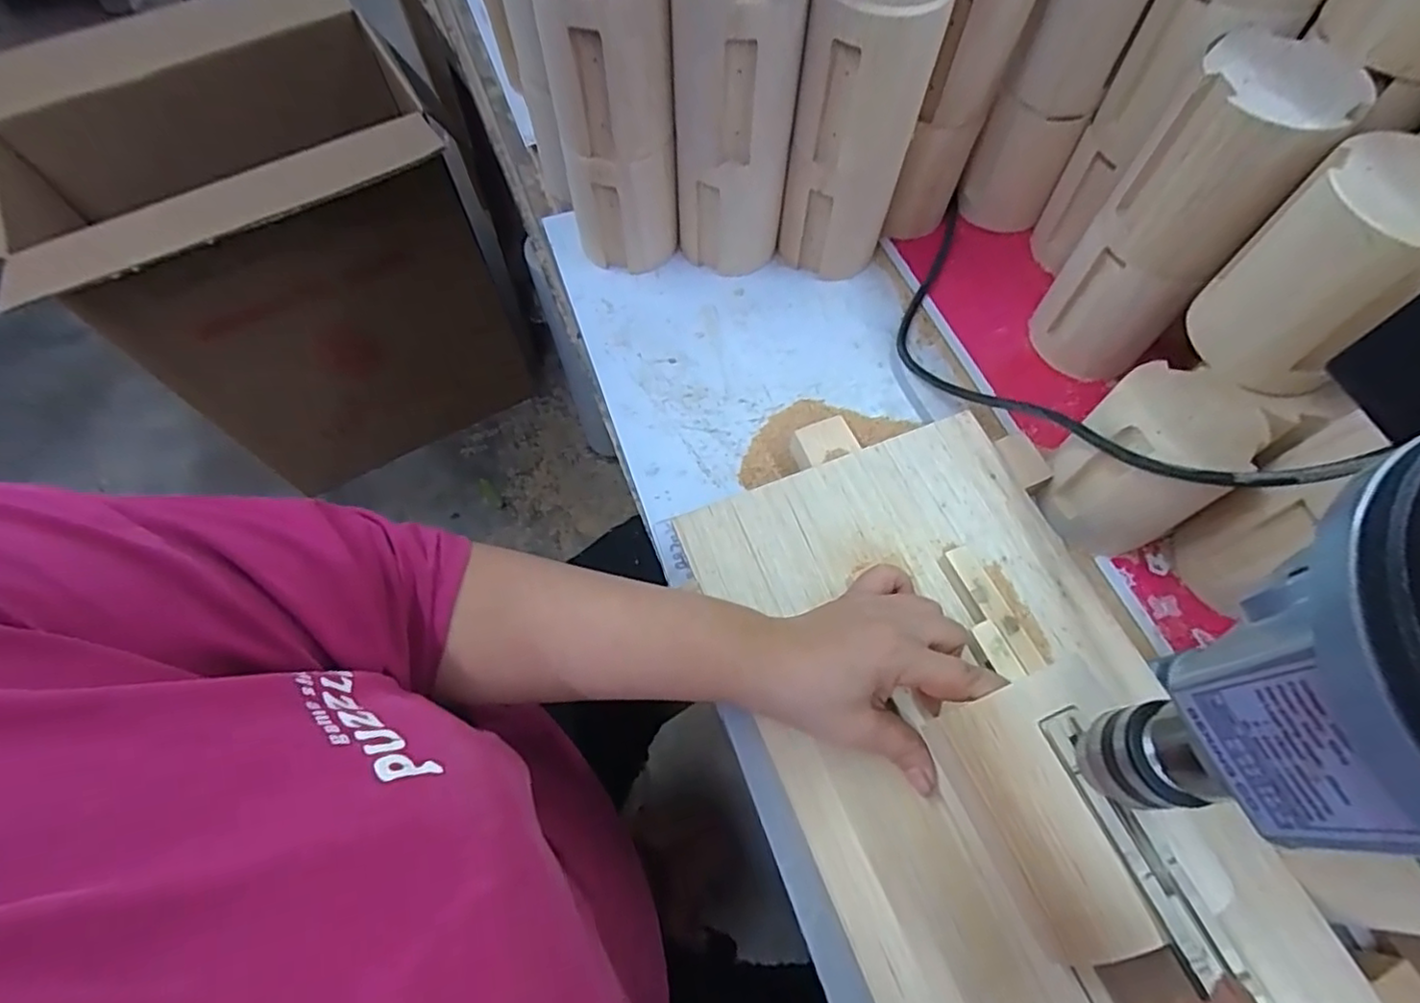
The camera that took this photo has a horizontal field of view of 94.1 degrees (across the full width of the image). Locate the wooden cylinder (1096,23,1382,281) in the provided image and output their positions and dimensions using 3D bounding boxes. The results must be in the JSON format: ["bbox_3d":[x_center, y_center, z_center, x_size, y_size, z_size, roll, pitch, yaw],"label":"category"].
[{"bbox_3d":[0.284,-0.188,0.373,0.074,0.102,0.077,-41,71,-17],"label":"wooden cylinder"}]

